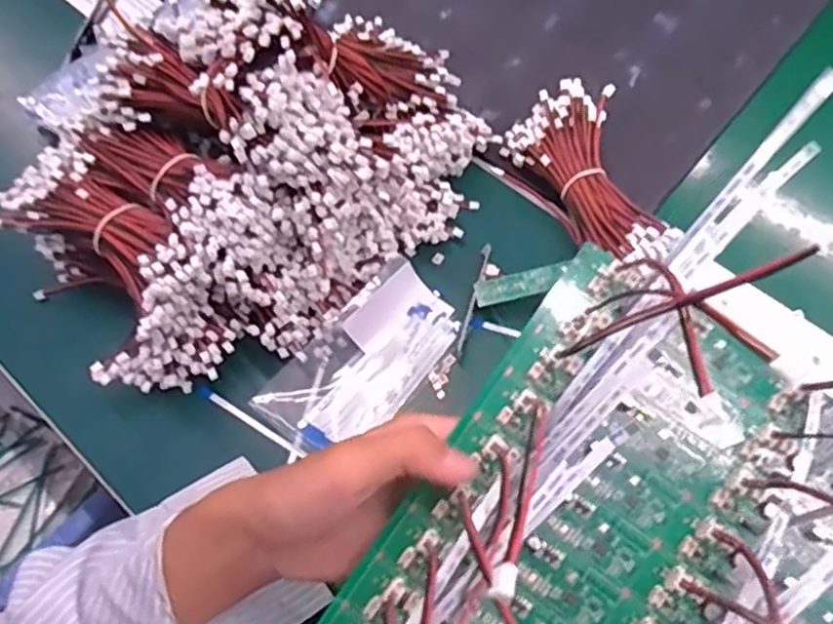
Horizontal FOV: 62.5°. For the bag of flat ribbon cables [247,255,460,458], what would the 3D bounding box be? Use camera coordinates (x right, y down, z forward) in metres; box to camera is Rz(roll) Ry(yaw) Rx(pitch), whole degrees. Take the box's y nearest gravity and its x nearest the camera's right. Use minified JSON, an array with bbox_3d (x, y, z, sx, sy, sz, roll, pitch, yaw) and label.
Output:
[{"bbox_3d":[-0.036,0.037,0.472,0.072,0.014,0.142,45,79,2],"label":"bag of flat ribbon cables"}]

